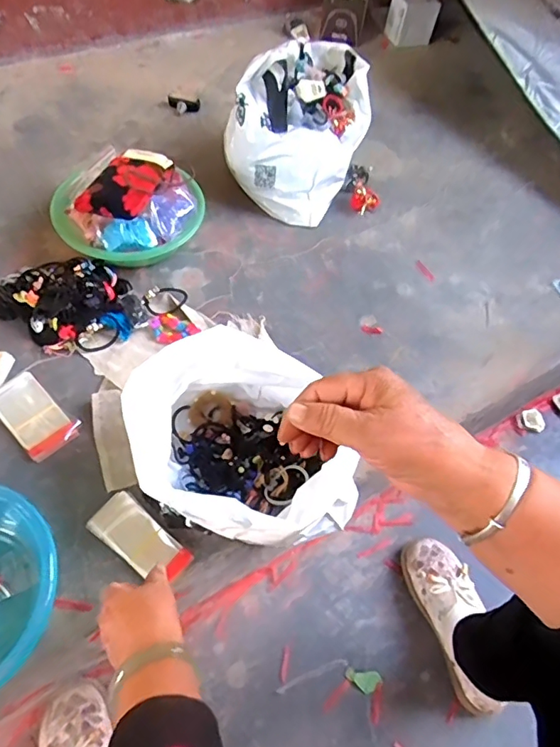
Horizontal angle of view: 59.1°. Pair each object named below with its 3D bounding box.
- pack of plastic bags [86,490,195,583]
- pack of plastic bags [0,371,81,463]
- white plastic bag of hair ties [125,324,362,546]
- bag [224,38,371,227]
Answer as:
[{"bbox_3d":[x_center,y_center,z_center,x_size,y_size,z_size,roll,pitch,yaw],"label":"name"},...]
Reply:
[{"bbox_3d":[-0.172,0.203,0.608,0.132,0.020,0.059,37,62,17],"label":"pack of plastic bags"},{"bbox_3d":[-0.333,0.056,0.665,0.128,0.011,0.067,39,63,18],"label":"pack of plastic bags"},{"bbox_3d":[-0.054,0.090,0.594,0.215,0.150,0.237,-15,61,-14],"label":"white plastic bag of hair ties"},{"bbox_3d":[0.055,-0.471,0.931,0.199,0.199,0.323,27,60,12],"label":"bag"}]

